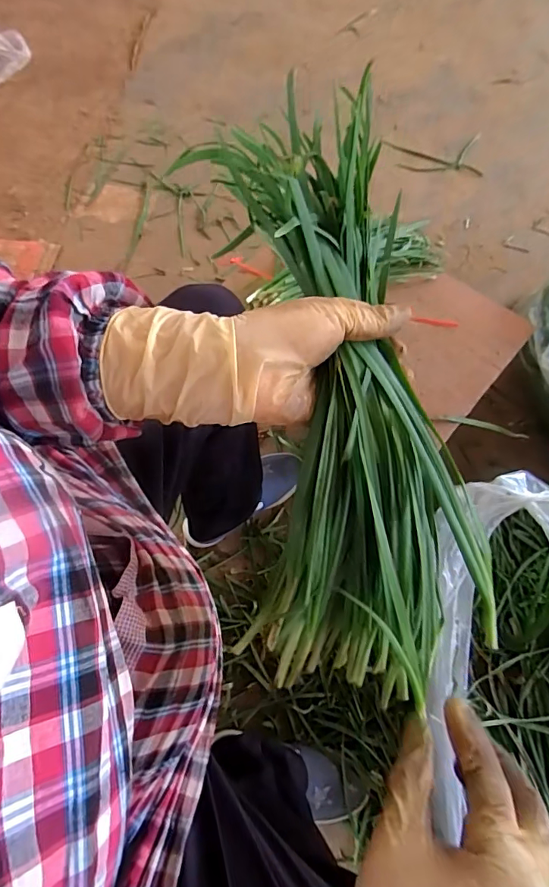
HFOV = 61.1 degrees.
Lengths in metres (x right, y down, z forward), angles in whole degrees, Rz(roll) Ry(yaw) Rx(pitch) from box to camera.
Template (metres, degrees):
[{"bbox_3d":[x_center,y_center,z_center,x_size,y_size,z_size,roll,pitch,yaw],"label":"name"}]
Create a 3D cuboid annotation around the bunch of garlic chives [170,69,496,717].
[{"bbox_3d":[0.041,-0.026,0.287,0.140,0.074,0.365,-8,89,-3],"label":"bunch of garlic chives"}]

